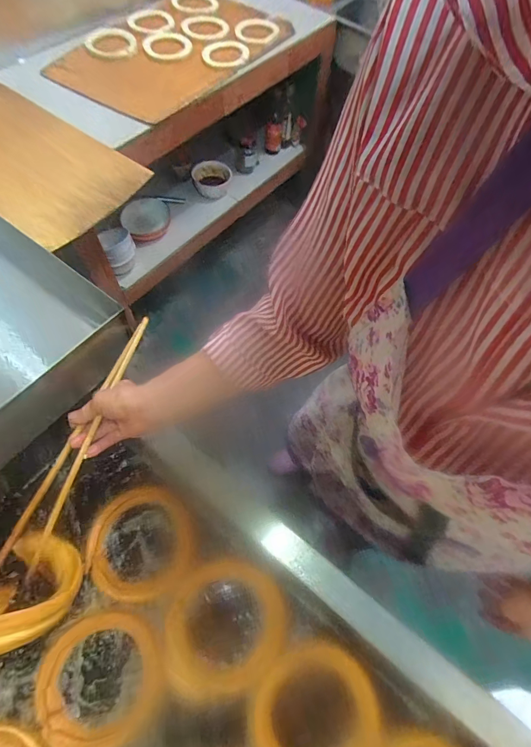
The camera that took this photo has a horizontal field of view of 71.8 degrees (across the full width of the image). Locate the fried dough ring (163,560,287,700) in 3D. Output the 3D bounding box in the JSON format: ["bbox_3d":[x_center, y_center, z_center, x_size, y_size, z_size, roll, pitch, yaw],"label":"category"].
[{"bbox_3d":[-0.054,0.337,0.496,0.161,0.017,0.145,-12,65,-9],"label":"fried dough ring"}]

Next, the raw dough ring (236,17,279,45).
[{"bbox_3d":[-0.030,-1.036,1.108,0.108,0.021,0.125,37,67,14],"label":"raw dough ring"}]

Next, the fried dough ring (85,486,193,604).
[{"bbox_3d":[-0.183,0.244,0.530,0.146,0.014,0.145,1,63,-3],"label":"fried dough ring"}]

